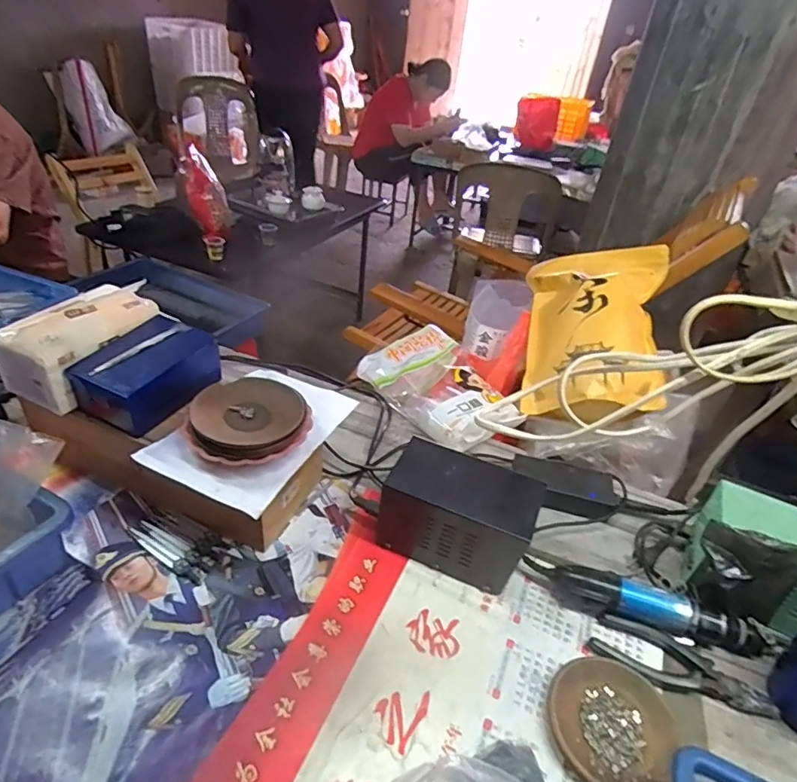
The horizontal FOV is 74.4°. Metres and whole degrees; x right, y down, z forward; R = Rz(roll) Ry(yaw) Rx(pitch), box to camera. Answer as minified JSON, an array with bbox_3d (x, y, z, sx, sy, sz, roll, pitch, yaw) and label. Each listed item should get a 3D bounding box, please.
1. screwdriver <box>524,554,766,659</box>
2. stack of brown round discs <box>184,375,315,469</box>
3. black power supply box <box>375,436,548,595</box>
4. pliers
[{"bbox_3d":[0.261,0.231,0.563,0.241,0.039,0.034,15,36,11],"label":"screwdriver"},{"bbox_3d":[-0.164,0.030,0.575,0.124,0.028,0.116,-16,42,-29],"label":"stack of brown round discs"},{"bbox_3d":[0.067,0.141,0.593,0.160,0.104,0.085,21,38,19],"label":"black power supply box"},{"bbox_3d":[0.280,0.272,0.522,0.166,0.014,0.058,20,38,17],"label":"pliers"}]

